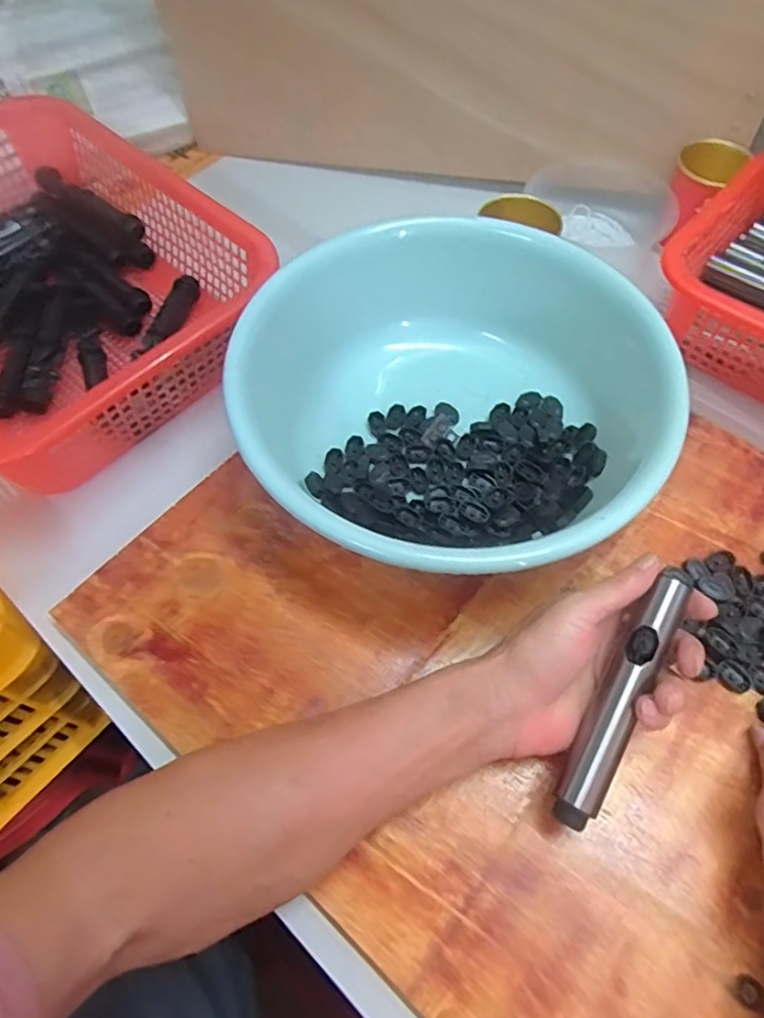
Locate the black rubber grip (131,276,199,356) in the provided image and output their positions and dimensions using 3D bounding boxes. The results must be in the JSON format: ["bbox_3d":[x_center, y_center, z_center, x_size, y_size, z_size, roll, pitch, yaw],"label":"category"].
[{"bbox_3d":[-0.206,-0.181,0.576,0.021,0.020,0.093,29,80,16],"label":"black rubber grip"}]

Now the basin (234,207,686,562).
[{"bbox_3d":[0.041,-0.059,0.438,0.249,0.099,0.266,-1,61,2],"label":"basin"}]

